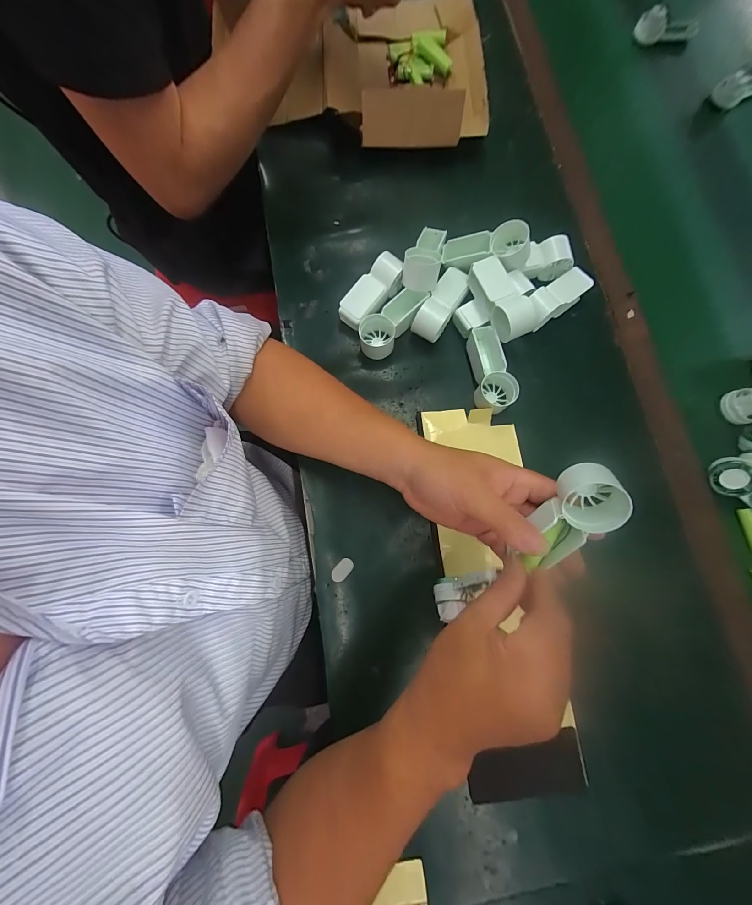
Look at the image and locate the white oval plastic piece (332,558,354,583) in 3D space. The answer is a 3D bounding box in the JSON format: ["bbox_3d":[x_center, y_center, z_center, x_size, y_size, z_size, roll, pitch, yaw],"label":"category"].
[{"bbox_3d":[-0.035,0.122,0.350,0.014,0.004,0.025,39,79,6],"label":"white oval plastic piece"}]

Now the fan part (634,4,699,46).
[{"bbox_3d":[0.451,-0.656,0.521,0.092,0.035,0.027,3,78,0],"label":"fan part"}]

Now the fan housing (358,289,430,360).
[{"bbox_3d":[0.019,-0.148,0.387,0.091,0.031,0.042,-45,81,9],"label":"fan housing"}]

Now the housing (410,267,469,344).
[{"bbox_3d":[0.077,-0.171,0.396,0.034,0.041,0.089,31,78,4],"label":"housing"}]

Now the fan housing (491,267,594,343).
[{"bbox_3d":[0.189,-0.167,0.388,0.142,0.043,0.041,-31,80,-20],"label":"fan housing"}]

